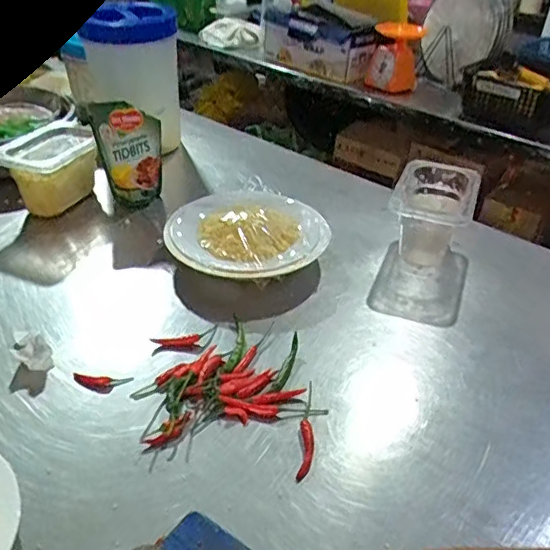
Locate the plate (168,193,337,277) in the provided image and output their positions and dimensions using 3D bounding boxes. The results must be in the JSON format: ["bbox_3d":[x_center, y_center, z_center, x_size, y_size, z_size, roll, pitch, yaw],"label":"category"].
[{"bbox_3d":[-0.038,-0.062,0.780,0.216,0.061,0.227,3,35,-2],"label":"plate"}]

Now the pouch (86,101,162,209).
[{"bbox_3d":[-0.225,-0.183,0.863,0.100,0.151,0.036,-10,34,-19],"label":"pouch"}]

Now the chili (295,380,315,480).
[{"bbox_3d":[0.031,0.145,0.533,0.014,0.007,0.117,6,35,3],"label":"chili"}]

